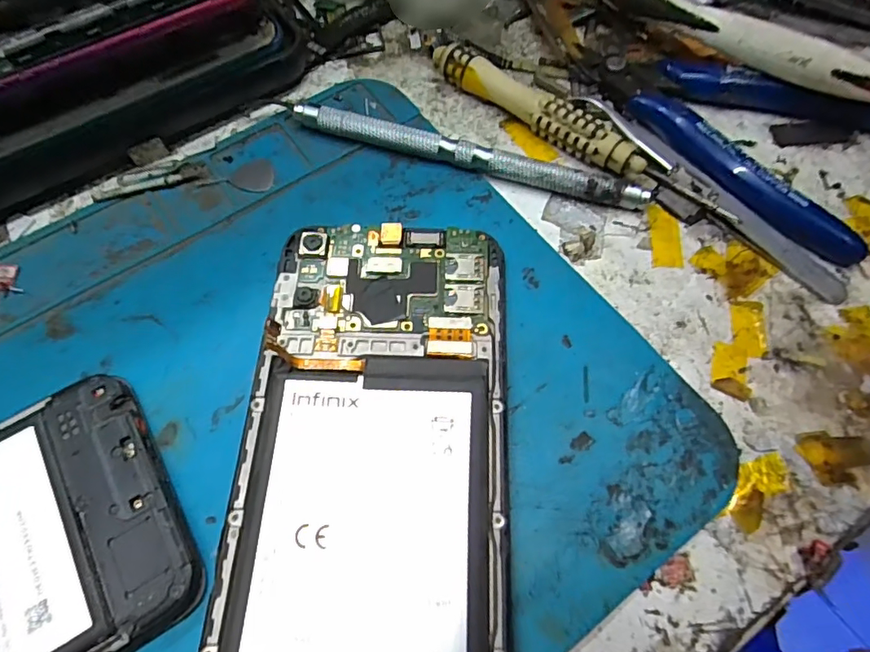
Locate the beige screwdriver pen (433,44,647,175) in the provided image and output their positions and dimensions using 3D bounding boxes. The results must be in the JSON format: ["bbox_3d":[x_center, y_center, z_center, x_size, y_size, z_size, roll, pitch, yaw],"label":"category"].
[{"bbox_3d":[0.036,-0.082,0.194,0.094,0.014,0.013,40,72,16],"label":"beige screwdriver pen"}]

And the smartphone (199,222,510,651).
[{"bbox_3d":[-0.017,0.039,0.134,0.070,0.005,0.156,4,64,2],"label":"smartphone"}]

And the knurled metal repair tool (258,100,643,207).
[{"bbox_3d":[0.008,-0.061,0.185,0.133,0.011,0.007,16,67,7],"label":"knurled metal repair tool"}]

